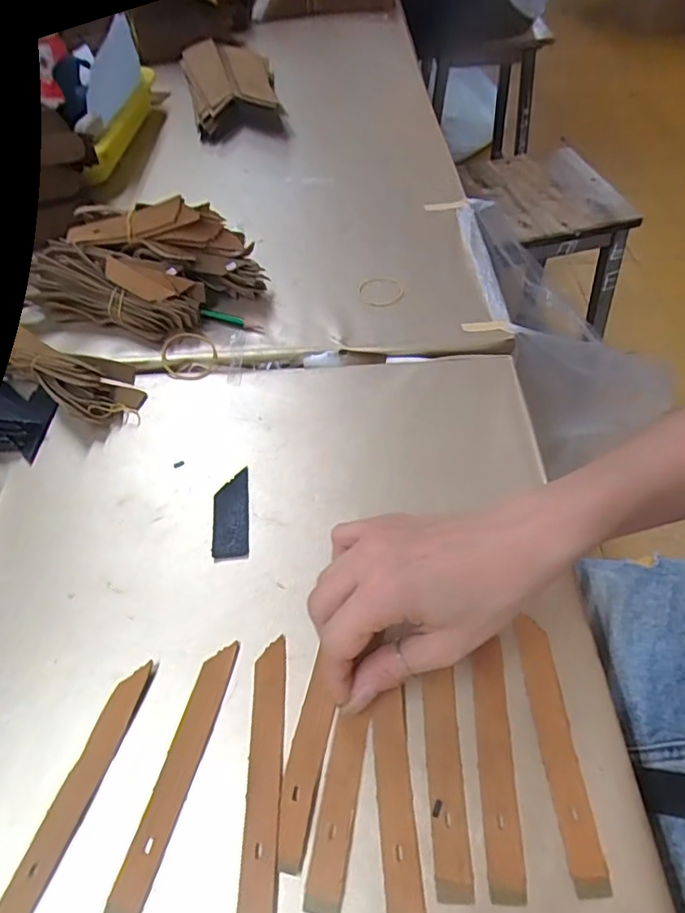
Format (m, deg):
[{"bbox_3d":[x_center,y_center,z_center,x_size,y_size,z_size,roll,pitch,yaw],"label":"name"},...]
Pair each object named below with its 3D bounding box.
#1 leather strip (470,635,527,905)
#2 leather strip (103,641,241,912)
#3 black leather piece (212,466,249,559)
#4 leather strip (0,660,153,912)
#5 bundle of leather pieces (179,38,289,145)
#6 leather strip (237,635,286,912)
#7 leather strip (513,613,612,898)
[{"bbox_3d":[0.075,0.147,0.269,0.017,0.010,0.109,1,54,2],"label":"leather strip"},{"bbox_3d":[-0.081,0.153,0.272,0.017,0.004,0.123,12,55,10],"label":"leather strip"},{"bbox_3d":[-0.073,0.036,0.360,0.022,0.004,0.063,-6,54,-3],"label":"black leather piece"},{"bbox_3d":[-0.129,0.163,0.268,0.017,0.004,0.123,14,55,12],"label":"leather strip"},{"bbox_3d":[-0.150,-0.502,0.750,0.115,0.039,0.240,-13,54,-8],"label":"bundle of leather pieces"},{"bbox_3d":[-0.038,0.153,0.271,0.017,0.004,0.123,-2,54,1],"label":"leather strip"},{"bbox_3d":[0.107,0.142,0.275,0.017,0.004,0.120,-3,54,0],"label":"leather strip"}]

